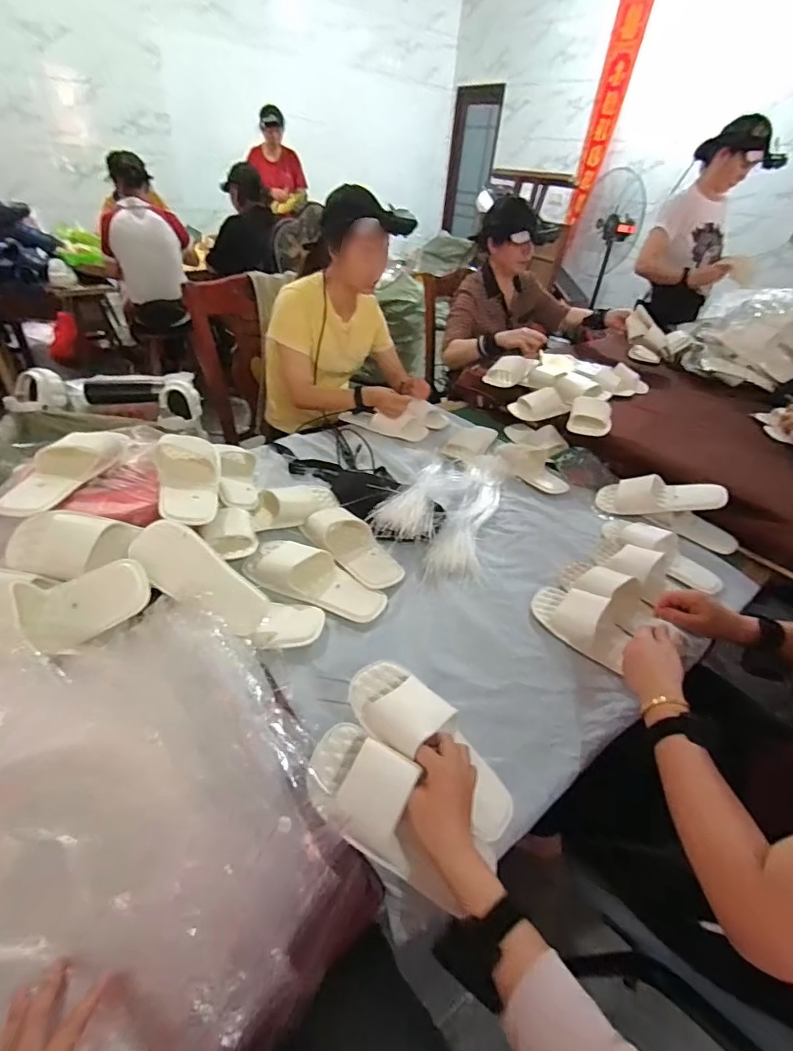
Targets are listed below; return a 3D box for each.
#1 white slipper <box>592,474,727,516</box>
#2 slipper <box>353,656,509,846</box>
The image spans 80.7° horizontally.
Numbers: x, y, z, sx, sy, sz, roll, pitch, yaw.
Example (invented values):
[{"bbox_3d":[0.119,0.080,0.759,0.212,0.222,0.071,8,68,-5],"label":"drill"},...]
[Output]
[{"bbox_3d":[0.557,-0.062,0.999,0.245,0.061,0.091,2,31,34],"label":"white slipper"},{"bbox_3d":[0.047,0.253,0.558,0.233,0.041,0.088,41,46,9],"label":"slipper"}]

